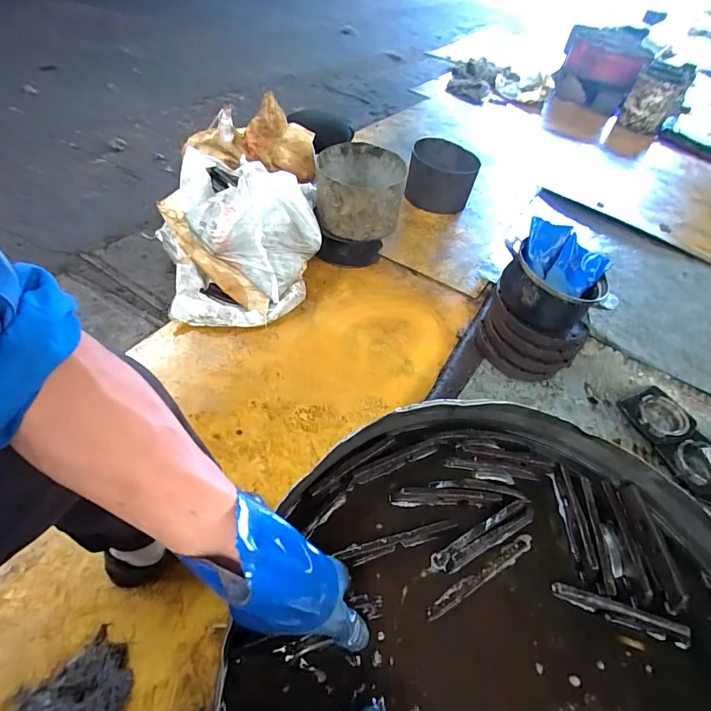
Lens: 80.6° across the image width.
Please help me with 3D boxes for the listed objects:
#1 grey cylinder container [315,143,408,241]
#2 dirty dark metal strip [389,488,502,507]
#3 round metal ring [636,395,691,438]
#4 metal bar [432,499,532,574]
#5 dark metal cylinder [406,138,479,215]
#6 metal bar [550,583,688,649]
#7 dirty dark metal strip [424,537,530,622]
[{"bbox_3d":[0.008,-0.518,1.335,0.270,0.182,0.260,11,47,-2],"label":"grey cylinder container"},{"bbox_3d":[0.112,0.173,0.515,0.136,0.017,0.019,5,48,-8],"label":"dirty dark metal strip"},{"bbox_3d":[0.786,0.157,1.070,0.104,0.008,0.117,12,58,26],"label":"round metal ring"},{"bbox_3d":[0.154,0.209,0.490,0.146,0.016,0.025,-17,54,-25],"label":"metal bar"},{"bbox_3d":[0.342,-0.722,1.699,0.258,0.189,0.239,14,50,1],"label":"dark metal cylinder"},{"bbox_3d":[0.288,0.277,0.453,0.139,0.025,0.014,20,48,6],"label":"metal bar"},{"bbox_3d":[0.143,0.245,0.468,0.155,0.004,0.016,-21,54,-23],"label":"dirty dark metal strip"}]

